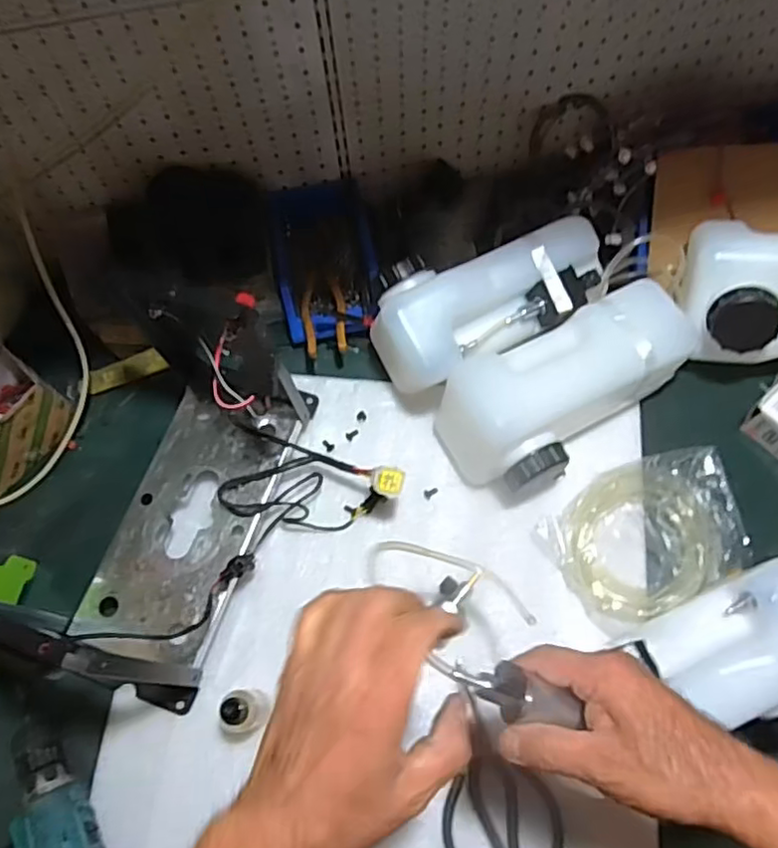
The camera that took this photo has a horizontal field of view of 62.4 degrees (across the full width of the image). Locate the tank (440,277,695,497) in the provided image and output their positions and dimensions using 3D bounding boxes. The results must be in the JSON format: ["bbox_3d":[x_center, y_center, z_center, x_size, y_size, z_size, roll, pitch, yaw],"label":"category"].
[{"bbox_3d":[0.192,-0.039,0.664,0.271,0.111,0.125,-30,70,-9],"label":"tank"}]

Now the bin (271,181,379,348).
[{"bbox_3d":[-0.076,-0.203,0.767,0.111,0.055,0.200,-8,68,-1],"label":"bin"}]

